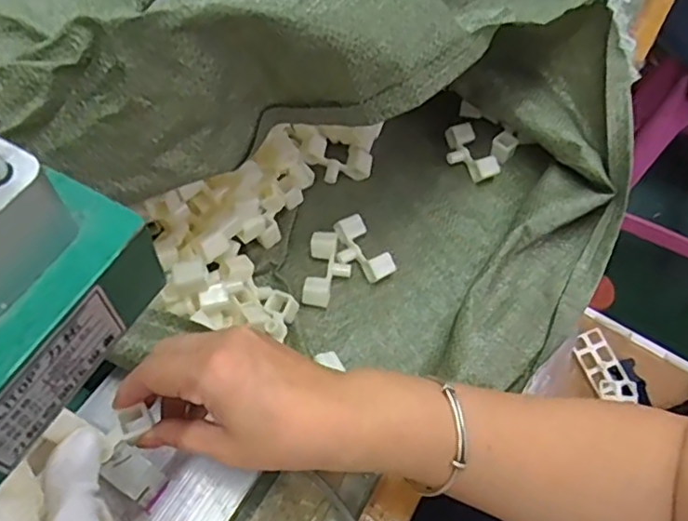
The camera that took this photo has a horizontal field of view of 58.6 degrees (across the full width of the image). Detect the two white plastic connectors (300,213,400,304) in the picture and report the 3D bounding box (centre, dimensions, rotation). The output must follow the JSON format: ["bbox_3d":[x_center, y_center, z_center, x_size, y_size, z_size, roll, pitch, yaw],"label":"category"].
[{"bbox_3d":[-0.006,0.001,0.499,0.075,0.019,0.060,-23,64,-16],"label":"two white plastic connectors"}]

